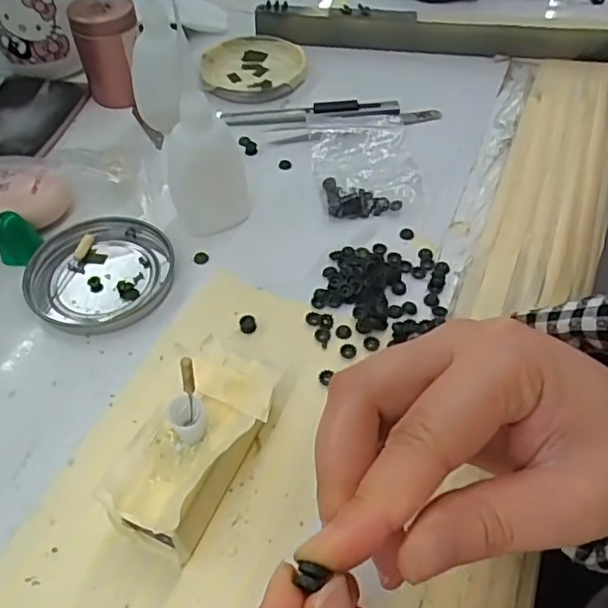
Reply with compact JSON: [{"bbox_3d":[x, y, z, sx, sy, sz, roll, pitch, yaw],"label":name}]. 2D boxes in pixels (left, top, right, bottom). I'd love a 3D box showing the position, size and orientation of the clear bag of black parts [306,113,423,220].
[{"bbox_3d":[0.038,-0.094,0.389,0.063,0.012,0.098,-3,52,-2],"label":"clear bag of black parts"}]

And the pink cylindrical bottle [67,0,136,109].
[{"bbox_3d":[-0.136,-0.179,0.422,0.044,0.060,0.042,-15,53,-11],"label":"pink cylindrical bottle"}]

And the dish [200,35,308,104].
[{"bbox_3d":[-0.039,-0.181,0.462,0.077,0.013,0.085,-5,52,-3],"label":"dish"}]

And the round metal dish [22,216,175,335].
[{"bbox_3d":[-0.114,-0.018,0.332,0.077,0.007,0.075,-4,52,-3],"label":"round metal dish"}]

